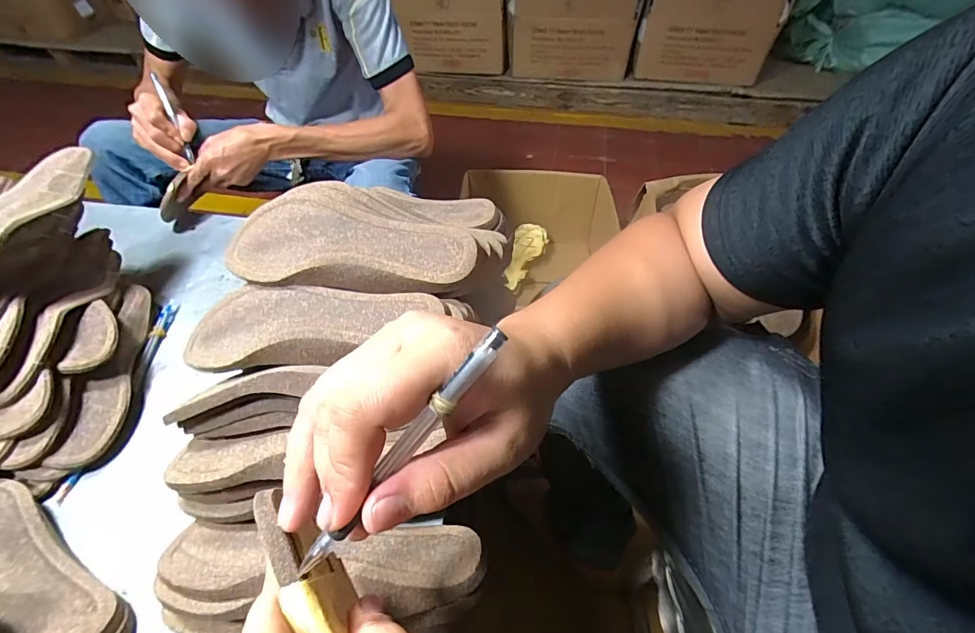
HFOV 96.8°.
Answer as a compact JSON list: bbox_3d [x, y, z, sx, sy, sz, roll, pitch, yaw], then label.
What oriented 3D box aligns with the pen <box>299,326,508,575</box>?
[{"bbox_3d":[-0.035,0.056,0.179,0.009,0.009,0.125,41,93,32],"label":"pen"}]

